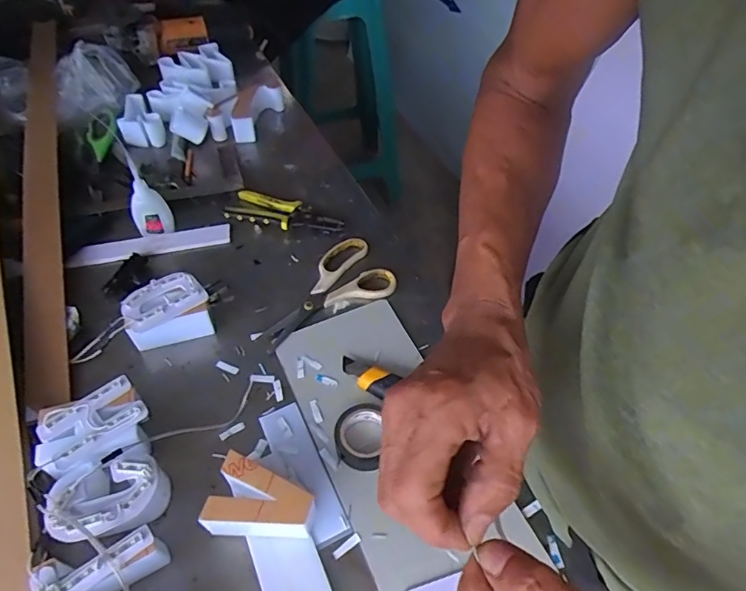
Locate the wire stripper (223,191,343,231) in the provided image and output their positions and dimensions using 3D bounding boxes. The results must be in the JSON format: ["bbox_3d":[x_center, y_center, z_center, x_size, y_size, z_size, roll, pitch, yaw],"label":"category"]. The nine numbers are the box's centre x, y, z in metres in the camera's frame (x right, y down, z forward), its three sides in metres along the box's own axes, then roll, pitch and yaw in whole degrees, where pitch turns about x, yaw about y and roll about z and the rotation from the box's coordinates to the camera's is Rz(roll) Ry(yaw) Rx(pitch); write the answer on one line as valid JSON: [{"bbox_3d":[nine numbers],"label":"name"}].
[{"bbox_3d":[-0.115,-0.113,0.685,0.154,0.018,0.057,9,52,7],"label":"wire stripper"}]

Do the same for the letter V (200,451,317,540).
[{"bbox_3d":[-0.091,0.179,0.431,0.083,0.047,0.056,12,52,10],"label":"letter V"}]

